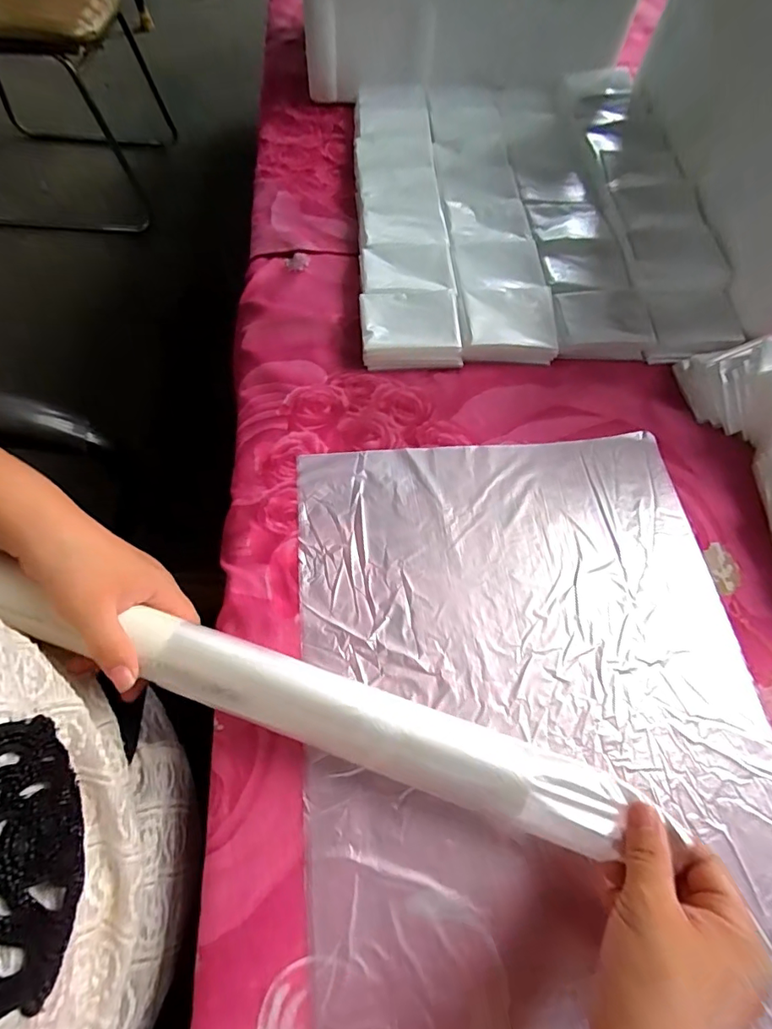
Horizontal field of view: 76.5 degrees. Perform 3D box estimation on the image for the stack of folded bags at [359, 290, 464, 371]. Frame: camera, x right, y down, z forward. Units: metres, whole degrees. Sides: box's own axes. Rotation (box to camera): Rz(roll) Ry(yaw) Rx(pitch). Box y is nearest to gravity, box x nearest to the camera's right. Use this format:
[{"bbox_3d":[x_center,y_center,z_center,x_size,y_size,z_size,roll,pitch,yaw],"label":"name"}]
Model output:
[{"bbox_3d":[0.022,-0.172,0.449,0.088,0.027,0.066,-3,63,-4],"label":"stack of folded bags"}]

